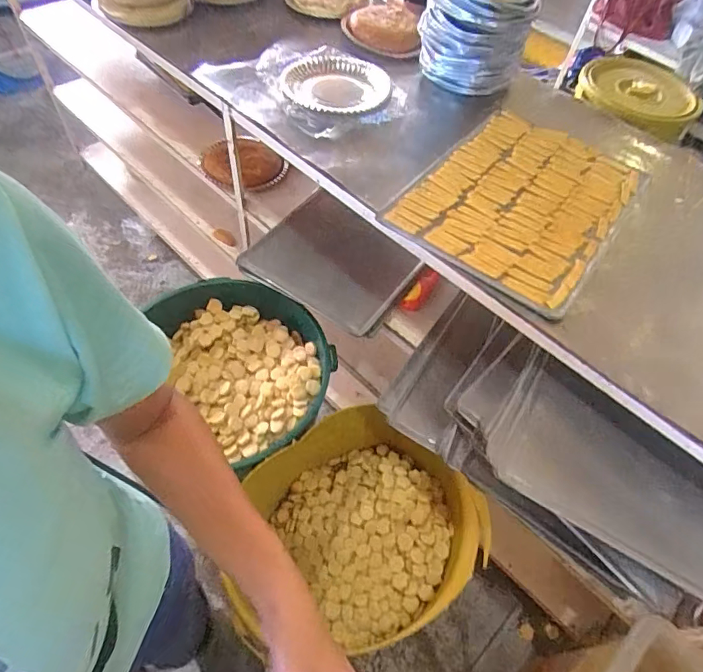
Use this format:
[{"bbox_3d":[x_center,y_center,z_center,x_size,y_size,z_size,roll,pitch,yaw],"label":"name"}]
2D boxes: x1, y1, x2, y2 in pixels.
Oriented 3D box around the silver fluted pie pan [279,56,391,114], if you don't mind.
[{"bbox_3d":[-0.038,-0.524,0.981,0.194,0.048,0.204,2,54,-3],"label":"silver fluted pie pan"}]

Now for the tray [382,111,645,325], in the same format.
[{"bbox_3d":[0.300,-0.246,0.823,0.317,0.025,0.438,35,59,18],"label":"tray"}]

